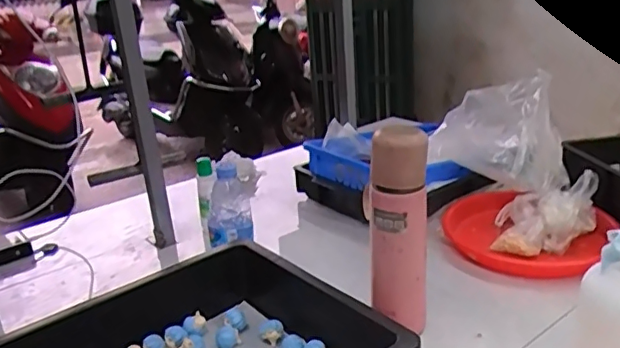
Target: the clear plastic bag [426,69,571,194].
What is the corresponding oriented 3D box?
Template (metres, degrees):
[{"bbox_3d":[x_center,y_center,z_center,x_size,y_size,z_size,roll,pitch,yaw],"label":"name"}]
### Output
[{"bbox_3d":[0.335,-0.070,0.989,0.211,0.145,0.212,8,24,30],"label":"clear plastic bag"}]

